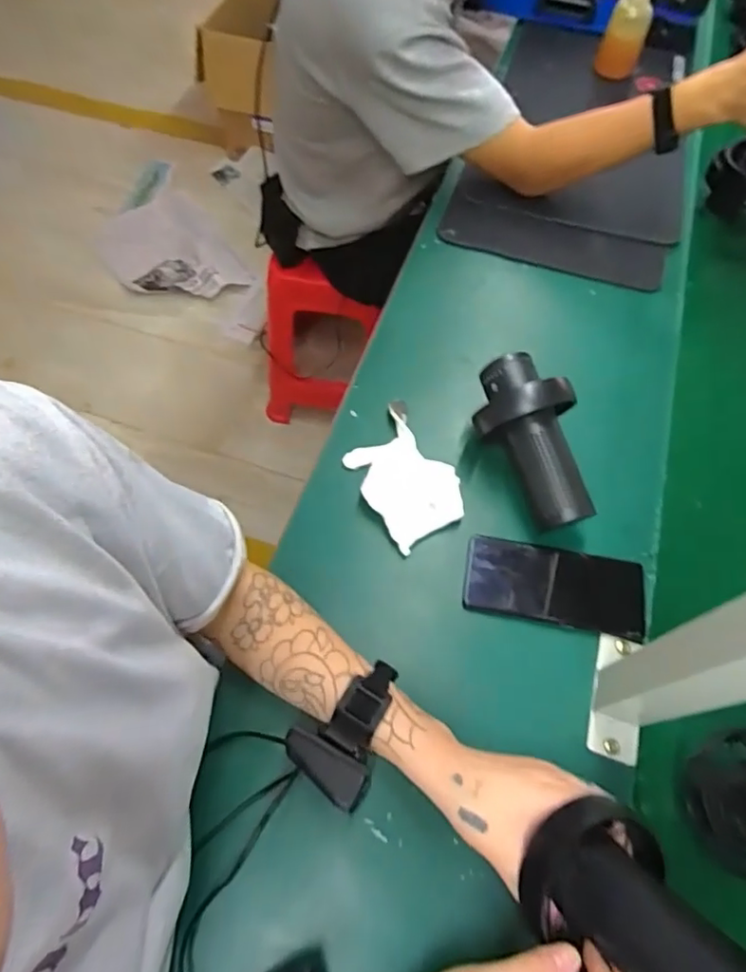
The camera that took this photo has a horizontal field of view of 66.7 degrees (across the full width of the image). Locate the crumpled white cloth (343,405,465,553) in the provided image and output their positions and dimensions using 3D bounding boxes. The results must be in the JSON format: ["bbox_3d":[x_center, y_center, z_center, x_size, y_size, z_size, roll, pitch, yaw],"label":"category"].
[{"bbox_3d":[0.028,-0.014,0.578,0.090,0.016,0.146,-27,66,-15],"label":"crumpled white cloth"}]

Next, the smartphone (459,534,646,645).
[{"bbox_3d":[0.169,0.093,0.530,0.161,0.006,0.075,10,62,4],"label":"smartphone"}]

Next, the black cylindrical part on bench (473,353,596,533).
[{"bbox_3d":[0.155,-0.041,0.565,0.081,0.096,0.170,-17,82,-10],"label":"black cylindrical part on bench"}]

